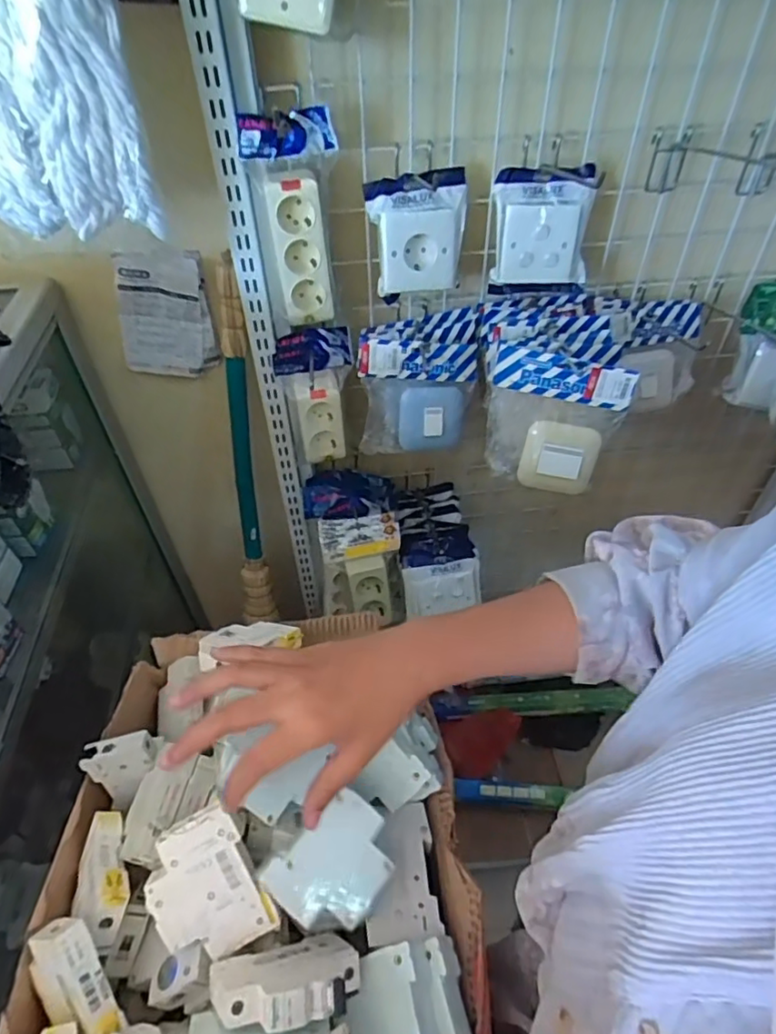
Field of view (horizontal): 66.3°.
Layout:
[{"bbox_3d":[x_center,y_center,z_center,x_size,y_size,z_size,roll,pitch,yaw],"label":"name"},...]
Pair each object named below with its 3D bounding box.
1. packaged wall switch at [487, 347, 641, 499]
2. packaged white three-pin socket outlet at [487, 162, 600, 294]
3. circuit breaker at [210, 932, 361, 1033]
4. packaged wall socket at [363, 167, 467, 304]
[{"bbox_3d":[0.181,-0.106,0.668,0.147,0.145,0.040,12,19,7],"label":"packaged wall switch"},{"bbox_3d":[0.182,-0.334,0.699,0.116,0.128,0.046,-3,47,-1],"label":"packaged white three-pin socket outlet"},{"bbox_3d":[-0.059,0.271,0.351,0.082,0.071,0.019,1,80,-20],"label":"circuit breaker"},{"bbox_3d":[0.035,-0.322,0.681,0.113,0.116,0.053,-5,47,-3],"label":"packaged wall socket"}]

